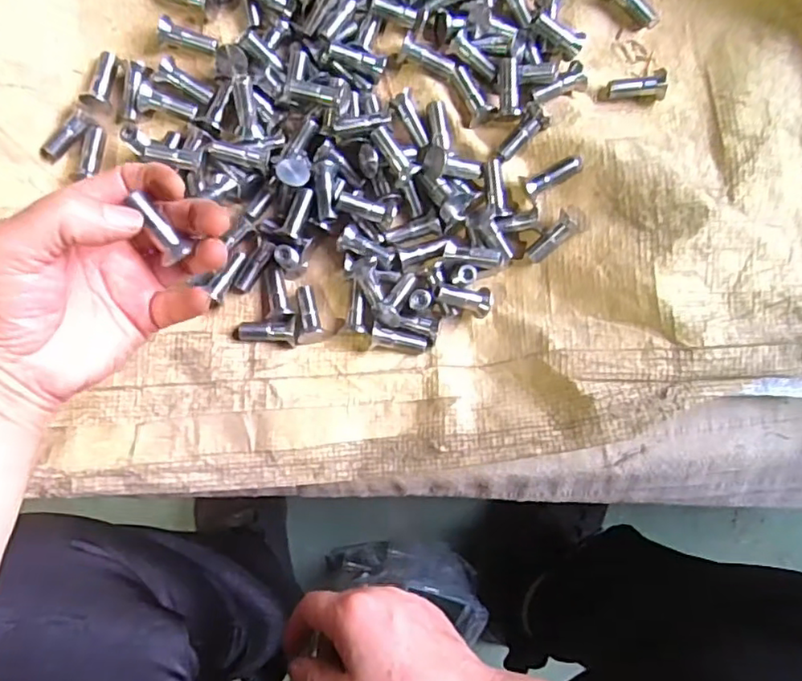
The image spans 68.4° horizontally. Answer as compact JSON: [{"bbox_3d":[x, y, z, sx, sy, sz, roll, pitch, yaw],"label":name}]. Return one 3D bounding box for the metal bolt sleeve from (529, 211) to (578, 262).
[{"bbox_3d":[0.094,-0.063,0.368,0.013,0.015,0.034,46,113,1],"label":"metal bolt sleeve"}]

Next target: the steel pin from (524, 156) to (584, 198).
[{"bbox_3d":[0.093,-0.101,0.361,0.037,0.013,0.010,-30,88,-4],"label":"steel pin"}]

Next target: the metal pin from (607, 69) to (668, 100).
[{"bbox_3d":[0.152,-0.163,0.380,0.035,0.010,0.015,-2,87,10],"label":"metal pin"}]

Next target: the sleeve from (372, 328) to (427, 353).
[{"bbox_3d":[-0.001,0.000,0.361,0.034,0.008,0.010,13,86,-1],"label":"sleeve"}]

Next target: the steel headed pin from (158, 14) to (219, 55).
[{"bbox_3d":[-0.134,-0.192,0.372,0.035,0.011,0.013,10,86,-26],"label":"steel headed pin"}]

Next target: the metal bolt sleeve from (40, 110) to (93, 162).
[{"bbox_3d":[-0.209,-0.127,0.369,0.010,0.011,0.038,41,86,0],"label":"metal bolt sleeve"}]

